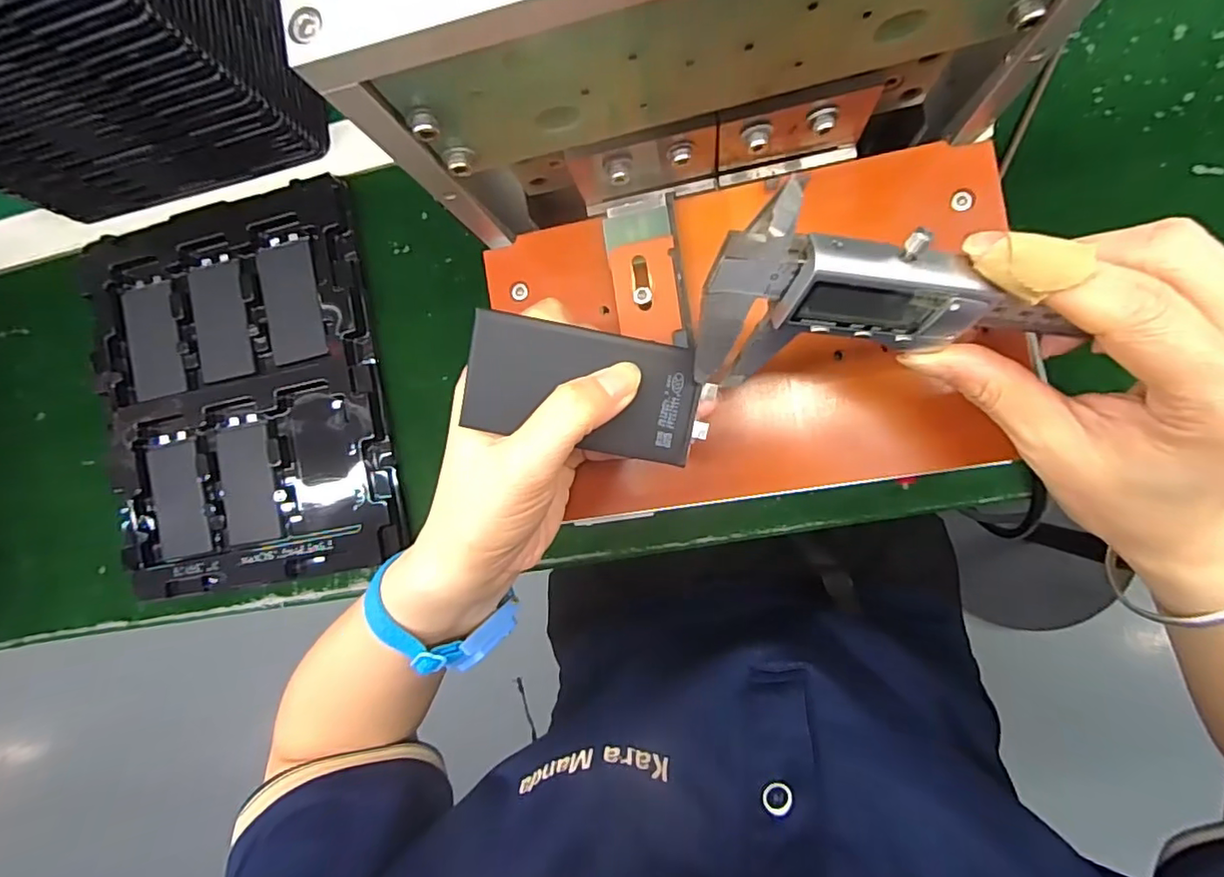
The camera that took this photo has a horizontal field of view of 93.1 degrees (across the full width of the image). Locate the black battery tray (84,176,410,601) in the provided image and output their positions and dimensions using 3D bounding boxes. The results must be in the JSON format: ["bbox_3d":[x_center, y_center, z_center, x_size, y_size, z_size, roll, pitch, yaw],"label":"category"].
[{"bbox_3d":[-0.272,-0.031,0.423,0.223,0.025,0.272,-10,88,9],"label":"black battery tray"}]

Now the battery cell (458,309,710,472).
[{"bbox_3d":[-0.008,-0.018,0.215,0.086,0.006,0.044,14,91,-7],"label":"battery cell"}]

